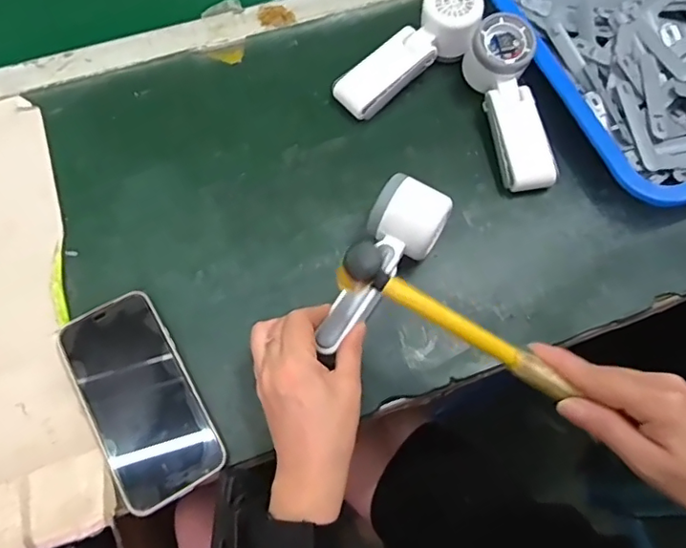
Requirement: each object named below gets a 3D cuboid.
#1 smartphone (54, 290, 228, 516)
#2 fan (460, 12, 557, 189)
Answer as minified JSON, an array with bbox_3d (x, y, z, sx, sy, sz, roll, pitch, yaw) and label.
[{"bbox_3d":[-0.156,0.094,0.422,0.077,0.017,0.160,-29,69,-13],"label":"smartphone"},{"bbox_3d":[0.160,-0.158,0.508,0.055,0.055,0.162,-10,67,-5],"label":"fan"}]

